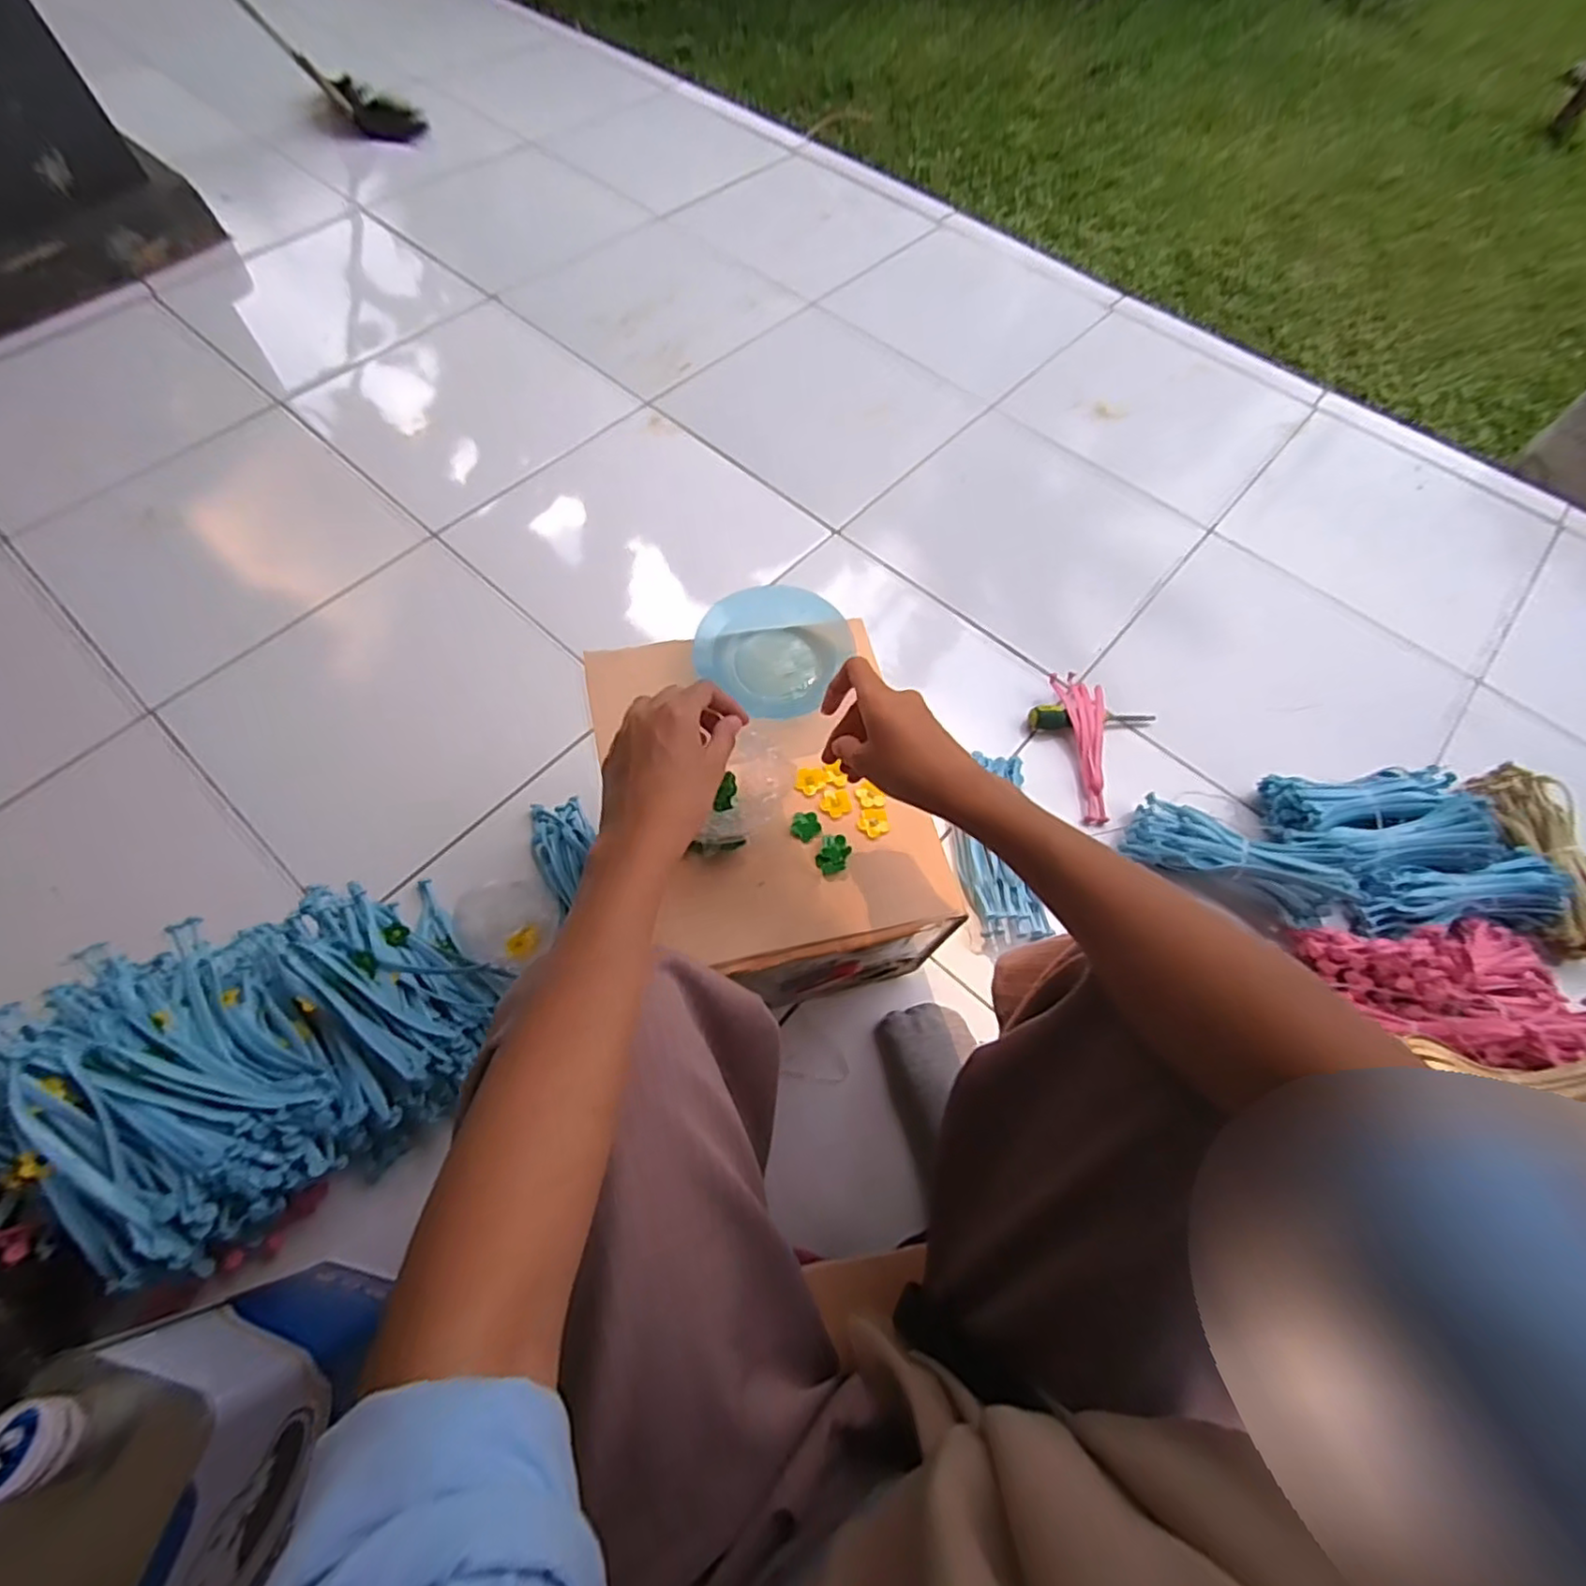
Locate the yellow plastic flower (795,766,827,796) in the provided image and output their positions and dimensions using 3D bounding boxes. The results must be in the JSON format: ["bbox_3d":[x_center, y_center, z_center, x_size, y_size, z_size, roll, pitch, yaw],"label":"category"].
[{"bbox_3d":[0.014,-0.009,0.532,0.023,0.004,0.023,-2,65,-3],"label":"yellow plastic flower"}]

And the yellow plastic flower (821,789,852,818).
[{"bbox_3d":[0.033,0.008,0.525,0.023,0.004,0.022,1,65,-2],"label":"yellow plastic flower"}]

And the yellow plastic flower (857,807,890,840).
[{"bbox_3d":[0.062,0.022,0.519,0.023,0.004,0.025,1,65,-2],"label":"yellow plastic flower"}]

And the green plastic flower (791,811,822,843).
[{"bbox_3d":[0.010,0.025,0.516,0.022,0.007,0.024,1,65,-2],"label":"green plastic flower"}]

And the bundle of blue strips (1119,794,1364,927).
[{"bbox_3d":[0.479,0.070,0.741,0.211,0.060,0.081,21,65,22],"label":"bundle of blue strips"}]

